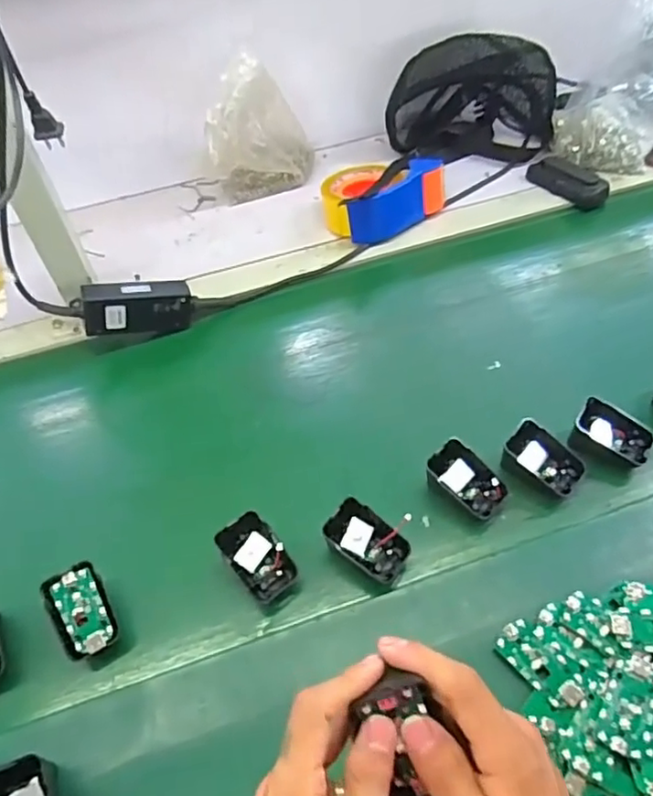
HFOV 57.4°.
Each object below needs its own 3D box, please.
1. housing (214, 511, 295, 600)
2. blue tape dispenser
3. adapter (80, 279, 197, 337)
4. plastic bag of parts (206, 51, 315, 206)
[{"bbox_3d":[-0.055,0.135,0.496,0.046,0.039,0.066,-39,59,-18],"label":"housing"},{"bbox_3d":[0.065,-0.268,0.783,0.143,0.065,0.119,-30,56,-13],"label":"blue tape dispenser"},{"bbox_3d":[-0.210,-0.099,0.671,0.117,0.055,0.029,-8,49,-22],"label":"adapter"},{"bbox_3d":[-0.089,-0.357,0.811,0.137,0.169,0.069,-13,54,-1],"label":"plastic bag of parts"}]

